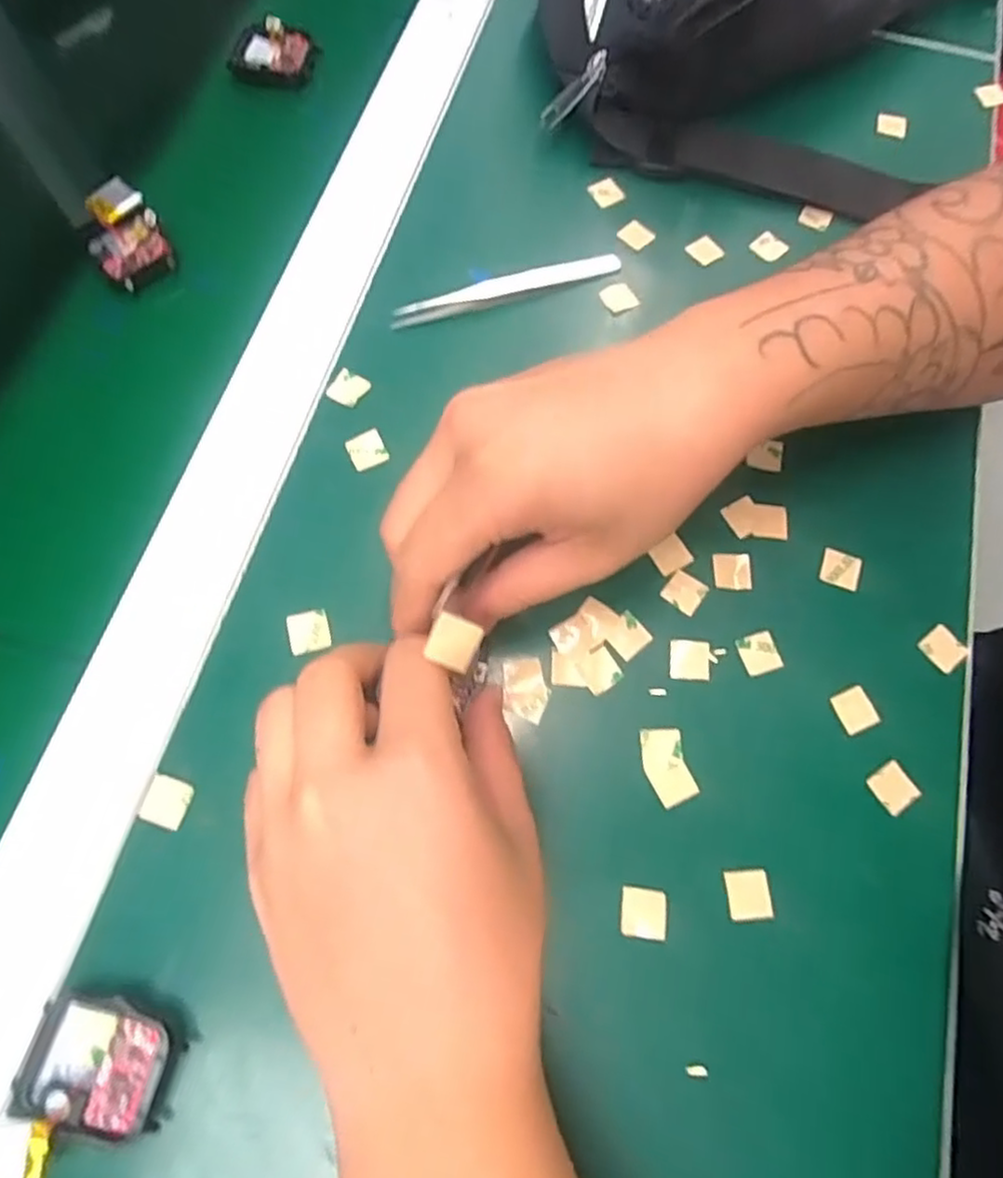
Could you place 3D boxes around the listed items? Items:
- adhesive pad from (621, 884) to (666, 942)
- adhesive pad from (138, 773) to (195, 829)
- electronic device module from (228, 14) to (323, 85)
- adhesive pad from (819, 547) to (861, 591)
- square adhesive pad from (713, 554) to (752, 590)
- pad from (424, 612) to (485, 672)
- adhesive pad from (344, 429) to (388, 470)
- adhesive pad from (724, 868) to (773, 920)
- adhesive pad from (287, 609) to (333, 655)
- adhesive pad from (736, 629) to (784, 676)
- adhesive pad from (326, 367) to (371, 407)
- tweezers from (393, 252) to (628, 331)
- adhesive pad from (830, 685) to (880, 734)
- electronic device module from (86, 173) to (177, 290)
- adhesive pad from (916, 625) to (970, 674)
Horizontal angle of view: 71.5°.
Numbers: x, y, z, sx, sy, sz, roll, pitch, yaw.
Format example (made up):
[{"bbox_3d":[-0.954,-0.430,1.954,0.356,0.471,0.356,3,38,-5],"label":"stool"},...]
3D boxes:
[{"bbox_3d":[0.051,0.115,0.247,0.015,0.004,0.016,7,70,2],"label":"adhesive pad"},{"bbox_3d":[-0.122,0.077,0.253,0.016,0.004,0.017,16,70,5],"label":"adhesive pad"},{"bbox_3d":[-0.126,-0.303,0.392,0.045,0.008,0.043,8,70,2],"label":"electronic device module"},{"bbox_3d":[0.145,-0.009,0.298,0.015,0.004,0.015,17,77,9],"label":"adhesive pad"},{"bbox_3d":[0.098,-0.008,0.294,0.015,0.004,0.016,1,70,-1],"label":"square adhesive pad"},{"bbox_3d":[-0.013,0.016,0.215,0.015,0.004,0.014,31,77,-17],"label":"pad"},{"bbox_3d":[-0.060,-0.062,0.306,0.016,0.004,0.017,-27,72,-10],"label":"adhesive pad"},{"bbox_3d":[0.090,0.110,0.251,0.015,0.004,0.016,-3,70,-2],"label":"adhesive pad"},{"bbox_3d":[-0.076,0.017,0.278,0.016,0.004,0.017,-13,71,-5],"label":"adhesive pad"},{"bbox_3d":[0.105,0.025,0.283,0.015,0.004,0.016,-20,71,-8],"label":"adhesive pad"},{"bbox_3d":[-0.070,-0.092,0.316,0.016,0.004,0.016,27,72,9],"label":"adhesive pad"},{"bbox_3d":[0.005,-0.145,0.336,0.116,0.013,0.013,-21,72,-8],"label":"tweezers"},{"bbox_3d":[0.141,0.048,0.277,0.014,0.004,0.016,-24,74,-5],"label":"adhesive pad"},{"bbox_3d":[-0.184,-0.173,0.339,0.033,0.015,0.054,-30,73,-11],"label":"electronic device module"},{"bbox_3d":[0.182,0.024,0.286,0.015,0.004,0.016,-37,75,-13],"label":"adhesive pad"}]

